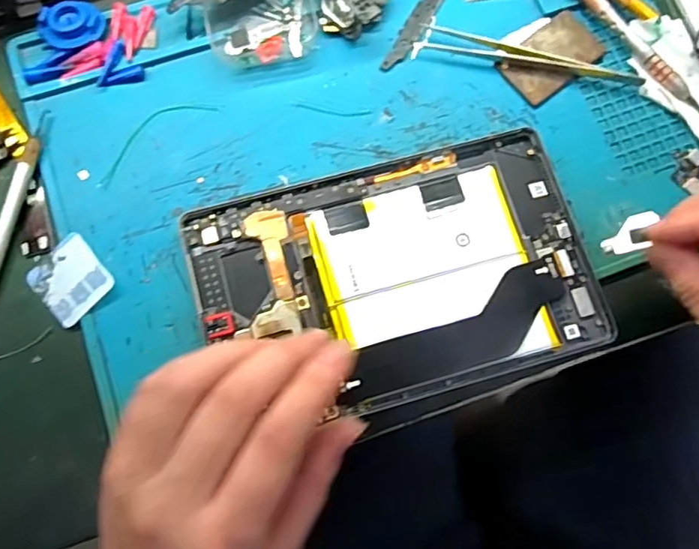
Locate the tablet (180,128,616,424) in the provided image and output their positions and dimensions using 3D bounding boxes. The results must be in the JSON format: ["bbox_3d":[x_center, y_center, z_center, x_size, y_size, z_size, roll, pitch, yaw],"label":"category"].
[{"bbox_3d":[0.024,0.002,0.298,0.201,0.009,0.125,-15,79,-5],"label":"tablet"}]

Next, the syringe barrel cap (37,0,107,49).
[{"bbox_3d":[-0.159,-0.142,0.321,0.035,0.007,0.030,-33,80,-8],"label":"syringe barrel cap"}]

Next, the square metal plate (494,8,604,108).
[{"bbox_3d":[0.121,-0.130,0.332,0.062,0.004,0.036,-38,82,-8],"label":"square metal plate"}]

